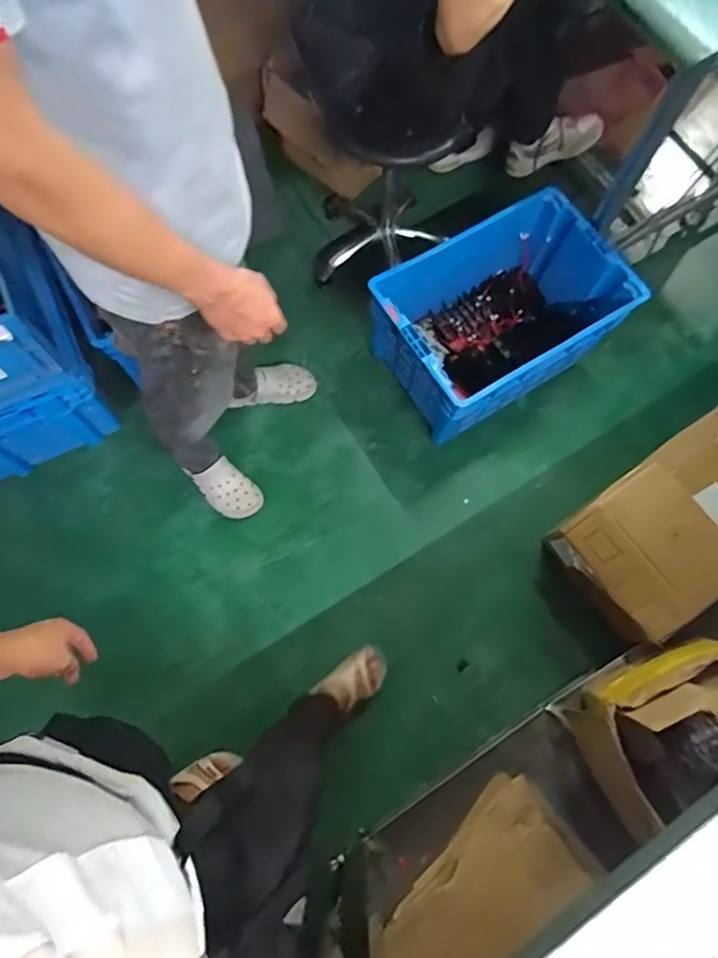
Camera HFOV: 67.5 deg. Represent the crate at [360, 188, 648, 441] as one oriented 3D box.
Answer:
[{"bbox_3d":[0.370,-0.437,1.496,0.615,0.328,0.445,-33,76,-11],"label":"crate"}]

